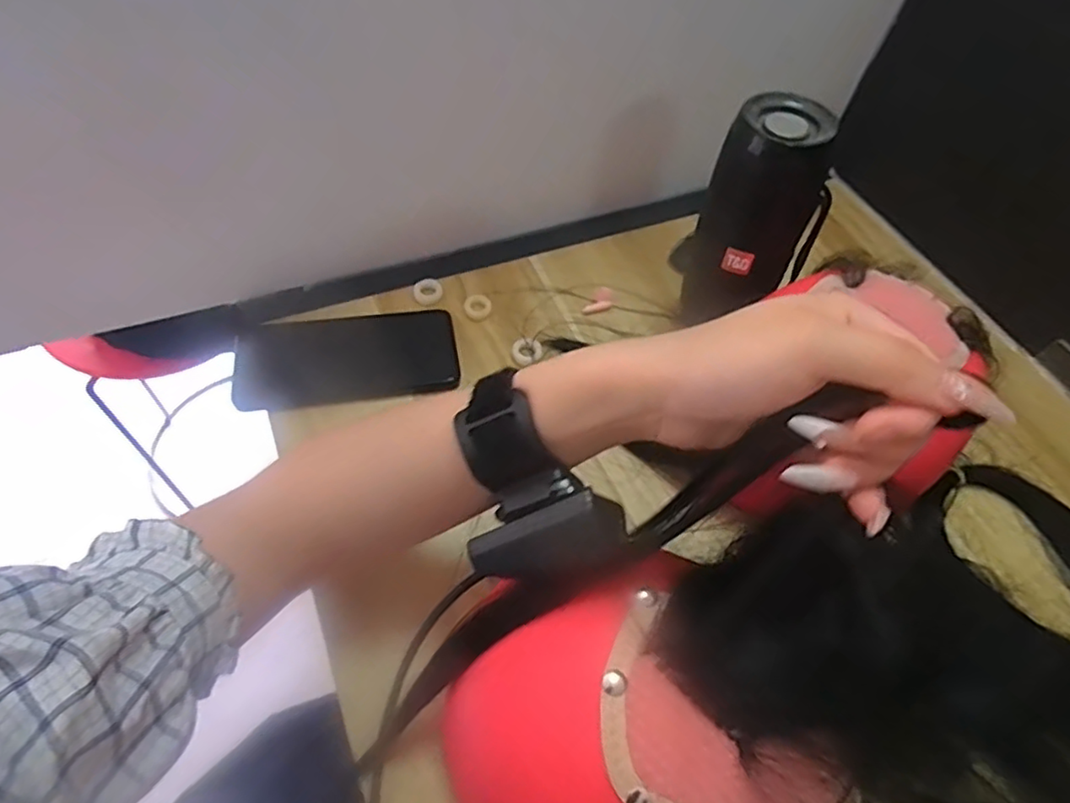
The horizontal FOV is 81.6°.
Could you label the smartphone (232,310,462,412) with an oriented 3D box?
[{"bbox_3d":[-0.145,-0.035,0.480,0.163,0.013,0.073,-9,74,-5],"label":"smartphone"}]

